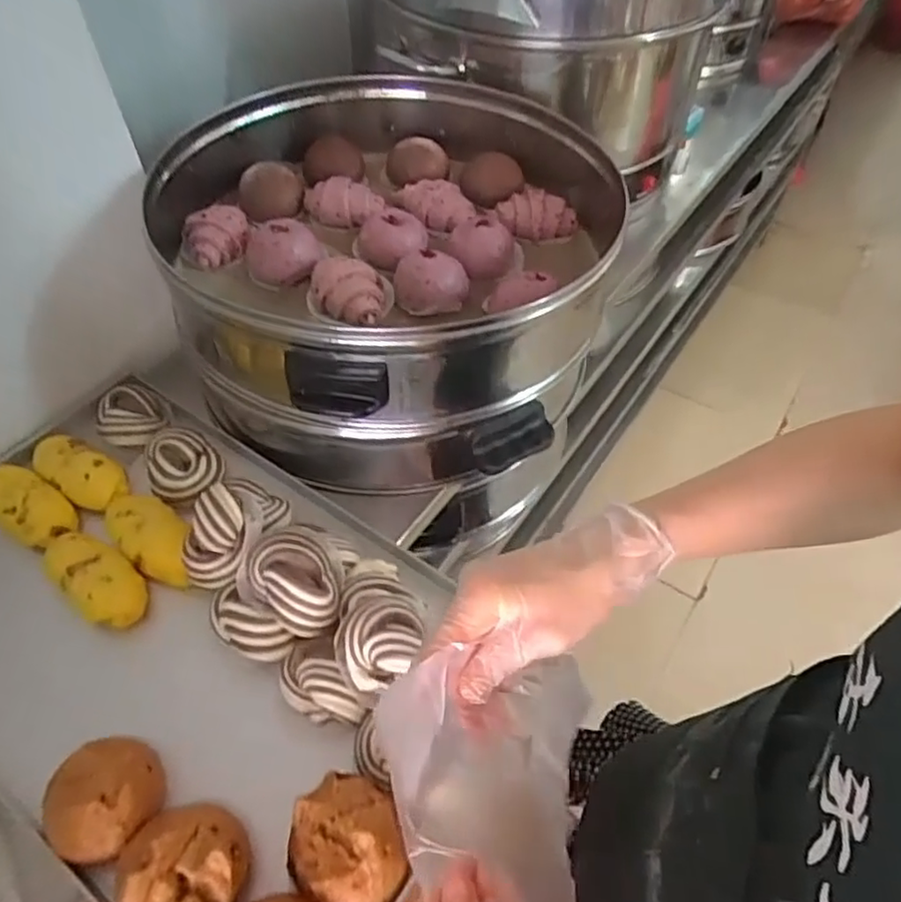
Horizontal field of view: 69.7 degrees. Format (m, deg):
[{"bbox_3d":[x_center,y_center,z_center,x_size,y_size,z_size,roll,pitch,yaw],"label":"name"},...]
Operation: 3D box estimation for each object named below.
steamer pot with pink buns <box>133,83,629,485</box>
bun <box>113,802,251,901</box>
[{"bbox_3d":[-0.074,-0.223,0.783,0.486,0.227,0.515,0,51,0],"label":"steamer pot with pink buns"},{"bbox_3d":[-0.195,0.296,0.460,0.090,0.036,0.085,0,51,0],"label":"bun"}]

